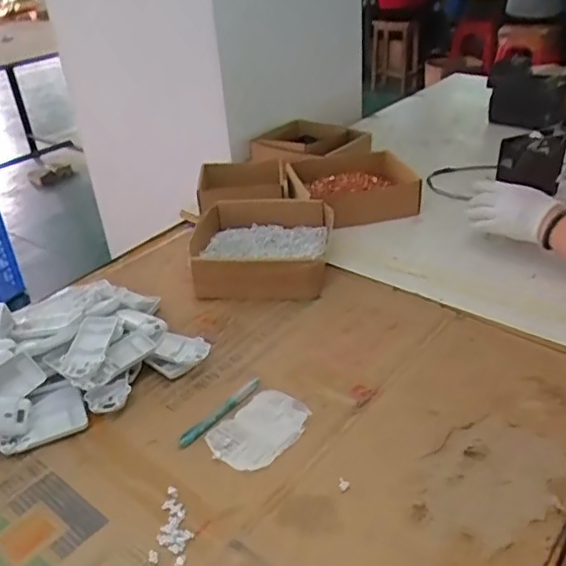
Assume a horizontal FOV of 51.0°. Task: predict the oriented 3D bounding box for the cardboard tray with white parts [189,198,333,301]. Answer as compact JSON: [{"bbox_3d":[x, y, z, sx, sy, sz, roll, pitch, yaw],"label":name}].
[{"bbox_3d":[-0.036,-0.054,0.963,0.220,0.070,0.209,3,35,11],"label":"cardboard tray with white parts"}]

